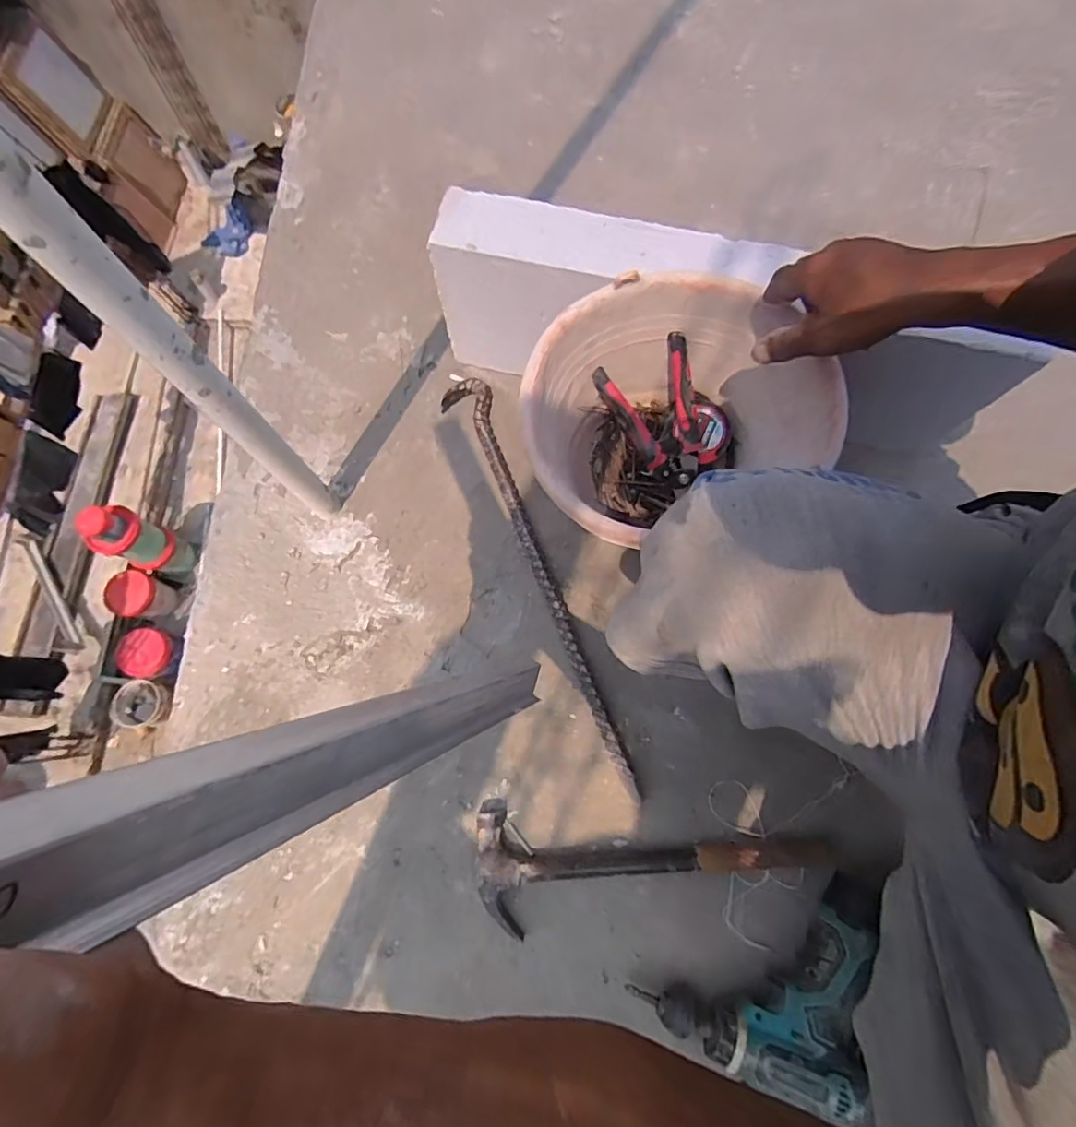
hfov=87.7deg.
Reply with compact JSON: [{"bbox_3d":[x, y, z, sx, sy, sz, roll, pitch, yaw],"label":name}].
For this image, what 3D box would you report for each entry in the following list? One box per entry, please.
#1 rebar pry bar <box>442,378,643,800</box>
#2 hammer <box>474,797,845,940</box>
[{"bbox_3d":[0.001,0.004,0.653,0.051,0.020,0.522,-21,74,-5],"label":"rebar pry bar"},{"bbox_3d":[0.116,0.307,0.557,0.350,0.029,0.106,3,74,2],"label":"hammer"}]

